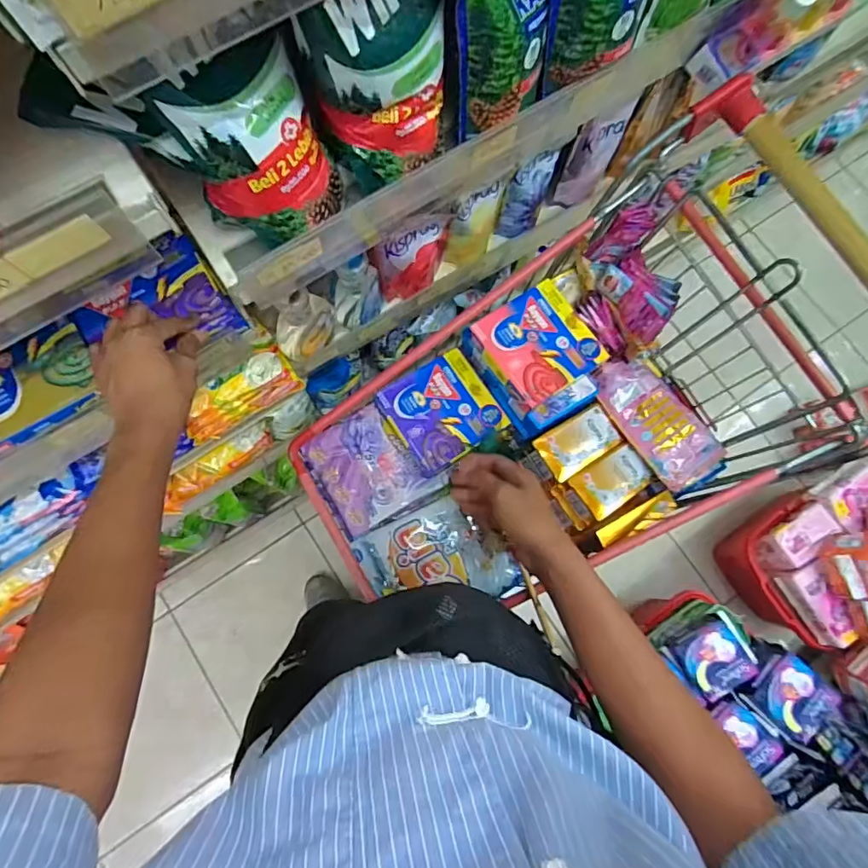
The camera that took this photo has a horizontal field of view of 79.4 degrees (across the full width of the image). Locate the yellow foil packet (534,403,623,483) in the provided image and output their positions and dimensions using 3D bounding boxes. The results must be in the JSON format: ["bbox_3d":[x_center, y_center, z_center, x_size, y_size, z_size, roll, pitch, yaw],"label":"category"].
[{"bbox_3d":[0.192,0.008,0.690,0.118,0.034,0.062,-33,81,-8],"label":"yellow foil packet"}]

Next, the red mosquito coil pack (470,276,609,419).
[{"bbox_3d":[0.137,-0.118,0.694,0.141,0.039,0.135,-33,81,-8],"label":"red mosquito coil pack"}]

